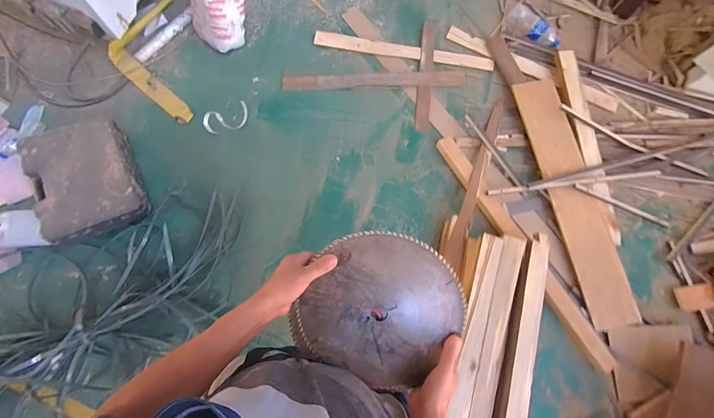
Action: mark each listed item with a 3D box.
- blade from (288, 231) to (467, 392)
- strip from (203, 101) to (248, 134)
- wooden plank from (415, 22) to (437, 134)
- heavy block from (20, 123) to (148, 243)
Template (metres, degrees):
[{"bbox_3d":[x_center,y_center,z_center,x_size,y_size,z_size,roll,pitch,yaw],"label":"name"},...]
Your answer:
[{"bbox_3d":[0.038,0.176,0.564,0.254,0.007,0.270,1,100,7],"label":"blade"},{"bbox_3d":[-0.604,-0.421,1.513,0.204,0.047,0.117,-27,89,-17],"label":"strip"},{"bbox_3d":[0.353,-0.684,1.656,0.073,0.014,0.632,7,76,1],"label":"wooden plank"},{"bbox_3d":[-1.080,-0.116,1.305,0.337,0.154,0.448,-18,76,-8],"label":"heavy block"}]

